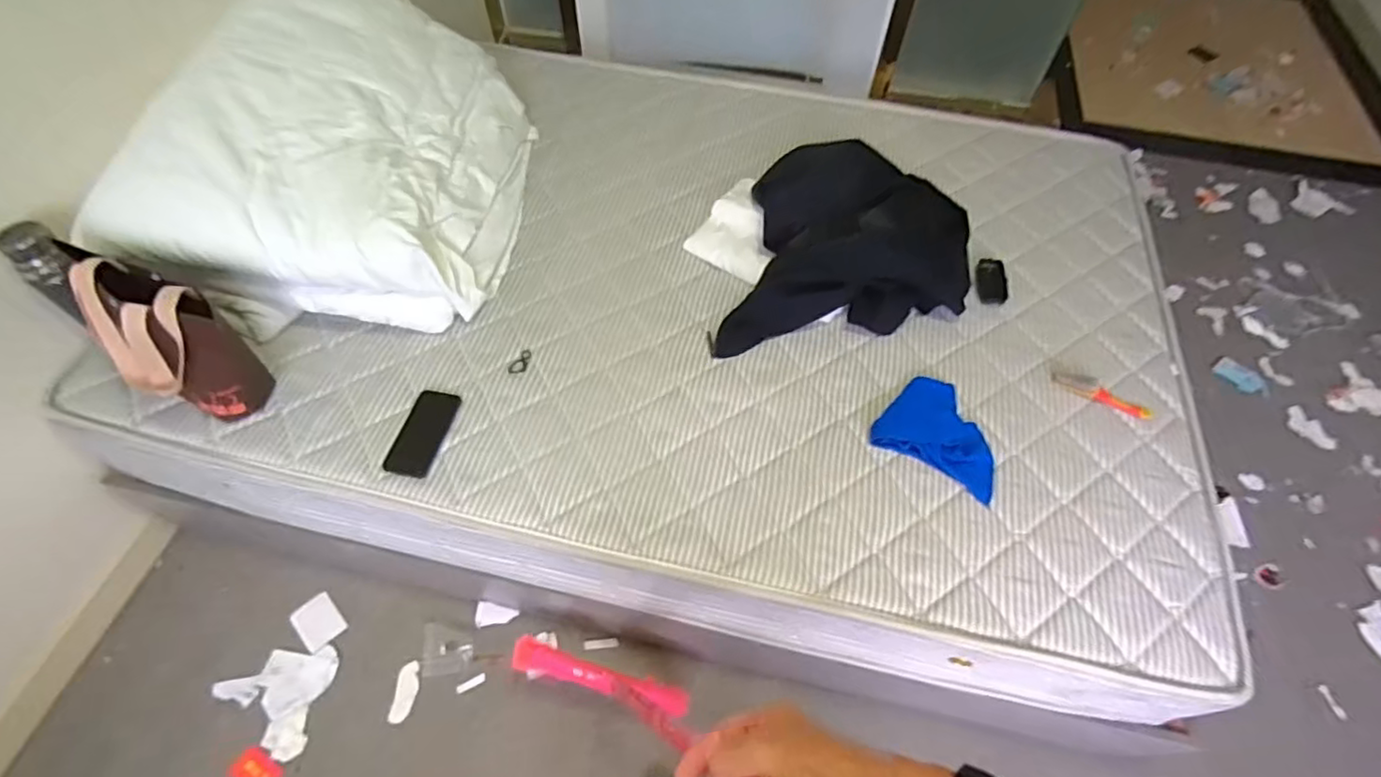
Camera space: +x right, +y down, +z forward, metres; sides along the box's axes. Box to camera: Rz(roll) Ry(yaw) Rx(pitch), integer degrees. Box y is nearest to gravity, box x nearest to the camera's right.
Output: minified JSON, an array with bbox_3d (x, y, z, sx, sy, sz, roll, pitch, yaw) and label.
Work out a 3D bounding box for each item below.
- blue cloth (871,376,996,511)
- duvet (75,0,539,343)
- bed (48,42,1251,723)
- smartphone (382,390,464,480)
[{"bbox_3d":[0.440,0.080,1.085,0.211,0.022,0.165,35,61,21],"label":"blue cloth"},{"bbox_3d":[-0.650,-0.477,1.234,0.549,0.349,0.696,1,57,-1],"label":"duvet"},{"bbox_3d":[0.005,-0.100,1.427,1.827,0.491,1.219,13,57,7],"label":"bed"},{"bbox_3d":[-0.456,0.074,1.073,0.078,0.009,0.160,10,55,6],"label":"smartphone"}]

